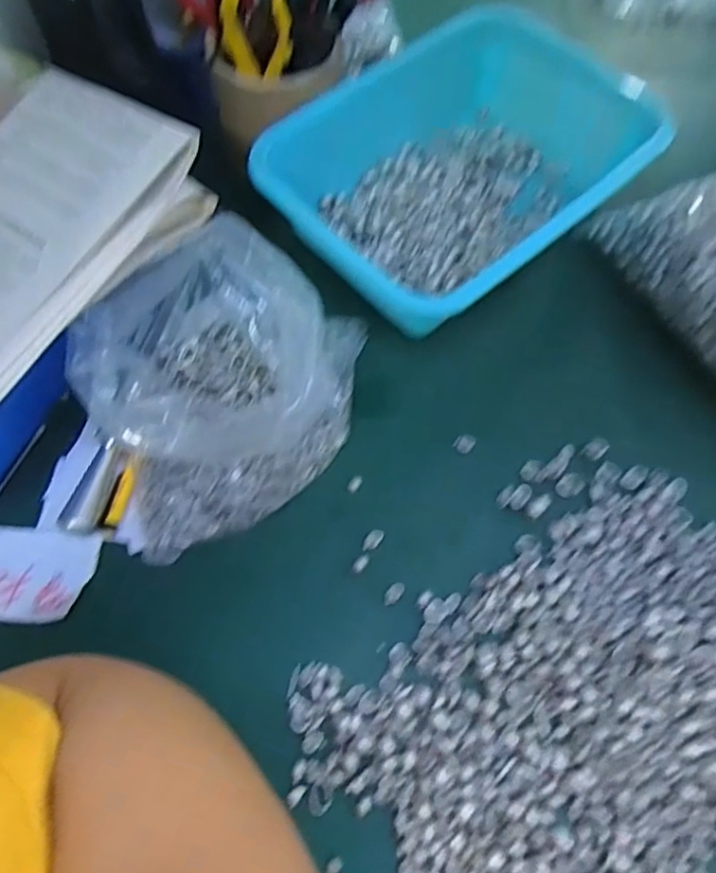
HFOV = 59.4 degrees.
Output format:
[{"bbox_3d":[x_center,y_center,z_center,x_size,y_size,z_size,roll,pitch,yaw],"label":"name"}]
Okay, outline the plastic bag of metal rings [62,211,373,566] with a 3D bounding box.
[{"bbox_3d":[-0.077,-0.041,0.386,0.187,0.097,0.151,-29,67,-14],"label":"plastic bag of metal rings"}]

